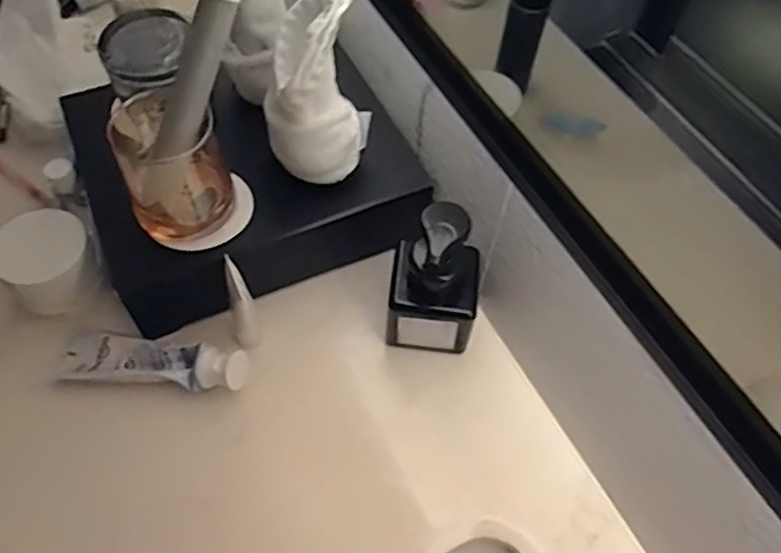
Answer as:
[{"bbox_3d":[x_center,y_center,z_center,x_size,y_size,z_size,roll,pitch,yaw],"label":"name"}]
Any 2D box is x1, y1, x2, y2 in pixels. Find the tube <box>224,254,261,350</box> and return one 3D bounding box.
[{"bbox_3d":[-0.115,0.024,0.492,0.020,0.091,0.049,-12,58,-10],"label":"tube"}]

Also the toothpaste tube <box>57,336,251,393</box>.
[{"bbox_3d":[-0.182,0.068,0.491,0.145,0.027,0.037,2,54,13],"label":"toothpaste tube"}]

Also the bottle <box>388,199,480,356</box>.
[{"bbox_3d":[0.034,0.000,0.483,0.067,0.129,0.063,4,57,0],"label":"bottle"}]

